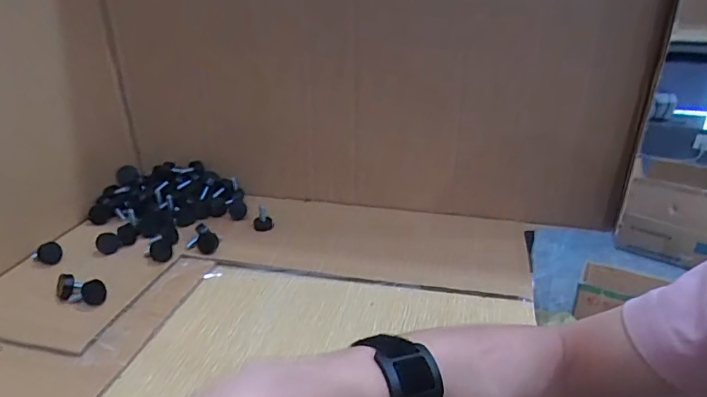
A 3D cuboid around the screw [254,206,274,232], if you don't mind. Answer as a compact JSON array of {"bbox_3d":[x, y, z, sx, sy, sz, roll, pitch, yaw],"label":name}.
[{"bbox_3d":[-0.120,0.024,0.648,0.026,0.029,0.025,-6,27,-11],"label":"screw"}]

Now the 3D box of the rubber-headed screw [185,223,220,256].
[{"bbox_3d":[-0.188,0.049,0.605,0.038,0.027,0.024,13,29,30],"label":"rubber-headed screw"}]

